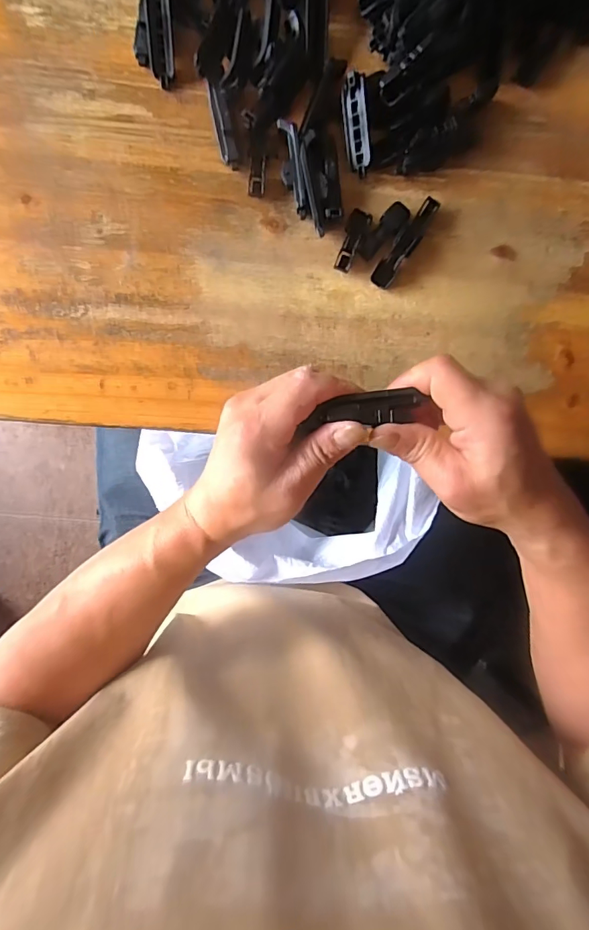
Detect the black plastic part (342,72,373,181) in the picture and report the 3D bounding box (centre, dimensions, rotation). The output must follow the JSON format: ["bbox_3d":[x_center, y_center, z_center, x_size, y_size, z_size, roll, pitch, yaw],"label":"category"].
[{"bbox_3d":[0.050,-0.270,0.368,0.019,0.011,0.070,-11,103,-5],"label":"black plastic part"}]

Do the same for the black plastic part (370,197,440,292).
[{"bbox_3d":[0.092,-0.182,0.375,0.017,0.016,0.082,36,86,-3],"label":"black plastic part"}]

